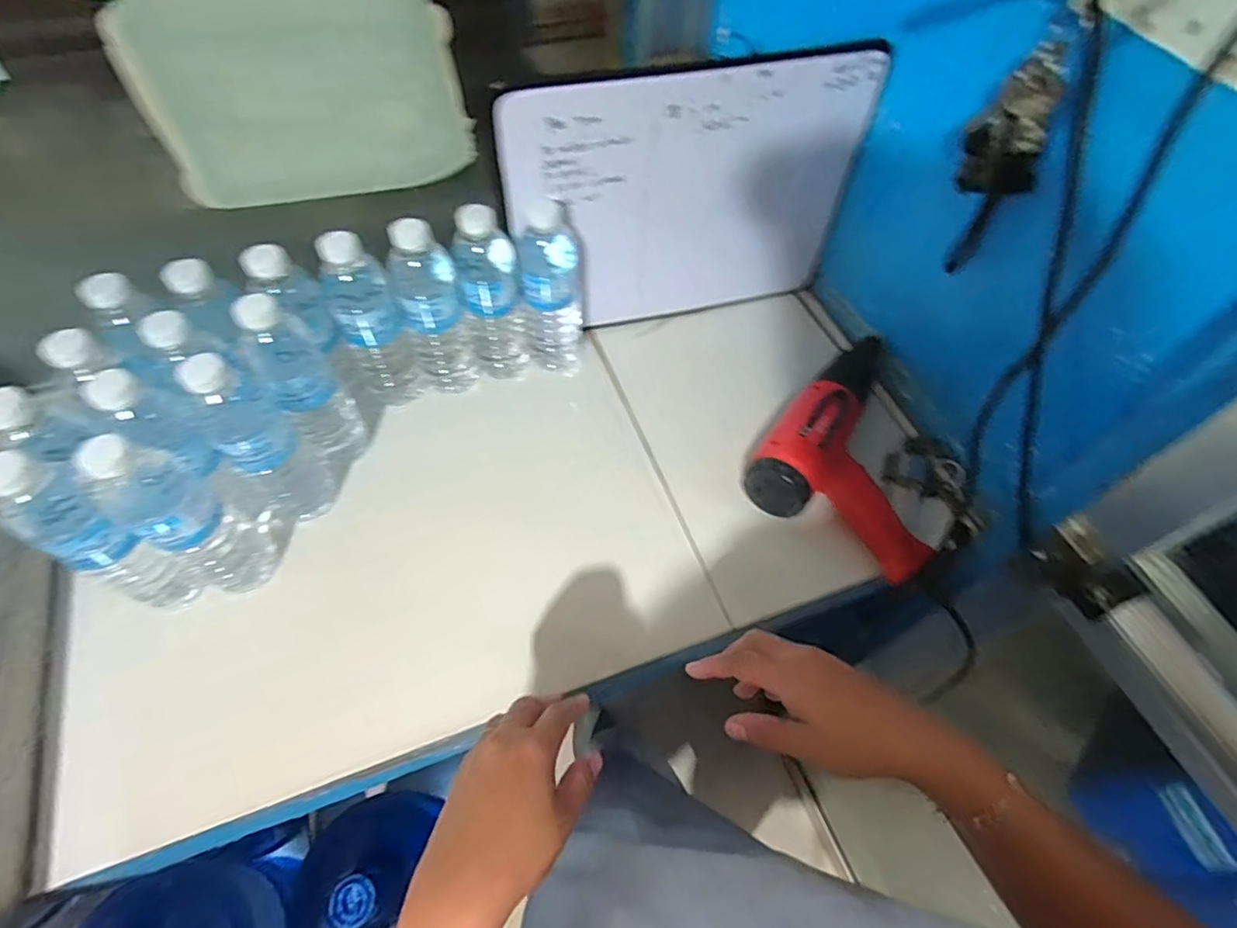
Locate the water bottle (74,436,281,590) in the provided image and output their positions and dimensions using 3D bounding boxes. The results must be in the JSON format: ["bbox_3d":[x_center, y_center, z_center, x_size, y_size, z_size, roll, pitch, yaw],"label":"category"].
[{"bbox_3d":[-0.366,0.040,0.499,0.077,0.206,0.062,30,61,15],"label":"water bottle"}]

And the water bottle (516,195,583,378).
[{"bbox_3d":[-0.073,-0.190,0.658,0.063,0.207,0.061,-5,58,-6],"label":"water bottle"}]

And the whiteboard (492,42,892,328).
[{"bbox_3d":[0.075,-0.277,0.654,0.381,0.284,0.018,-14,58,-10],"label":"whiteboard"}]

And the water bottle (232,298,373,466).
[{"bbox_3d":[-0.302,-0.074,0.576,0.062,0.207,0.066,-31,64,-20],"label":"water bottle"}]

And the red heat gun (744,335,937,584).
[{"bbox_3d":[0.277,-0.027,0.647,0.186,0.075,0.264,31,62,16],"label":"red heat gun"}]

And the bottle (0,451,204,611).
[{"bbox_3d":[-0.409,0.064,0.482,0.057,0.198,0.057,1,58,-2],"label":"bottle"}]

